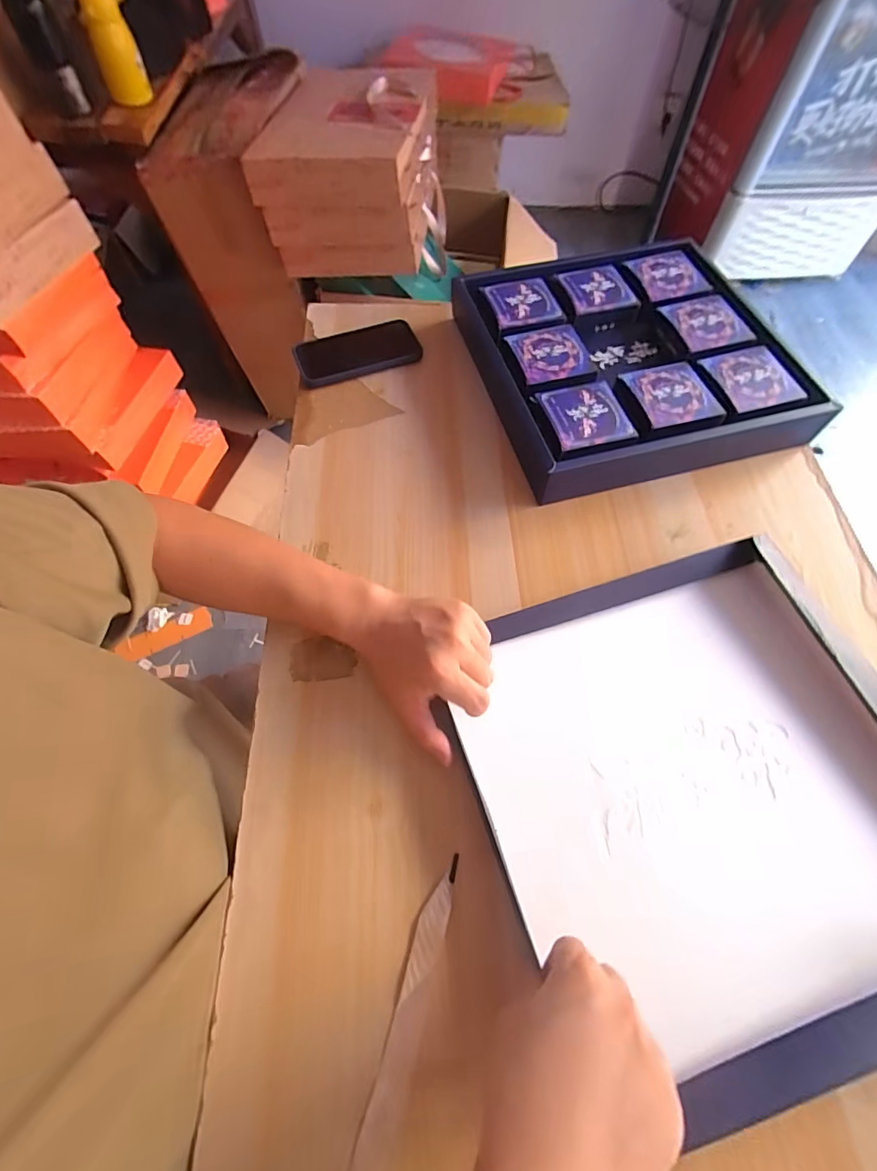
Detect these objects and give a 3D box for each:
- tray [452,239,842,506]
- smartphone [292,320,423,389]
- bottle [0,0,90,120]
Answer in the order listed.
[{"bbox_3d":[0.231,-0.285,0.600,0.339,0.061,0.343,-14,64,-8],"label":"tray"},{"bbox_3d":[-0.107,-0.309,0.642,0.163,0.015,0.084,-17,65,-10],"label":"smartphone"},{"bbox_3d":[-0.706,-0.973,0.857,0.072,0.203,0.058,-26,67,-14],"label":"bottle"}]

